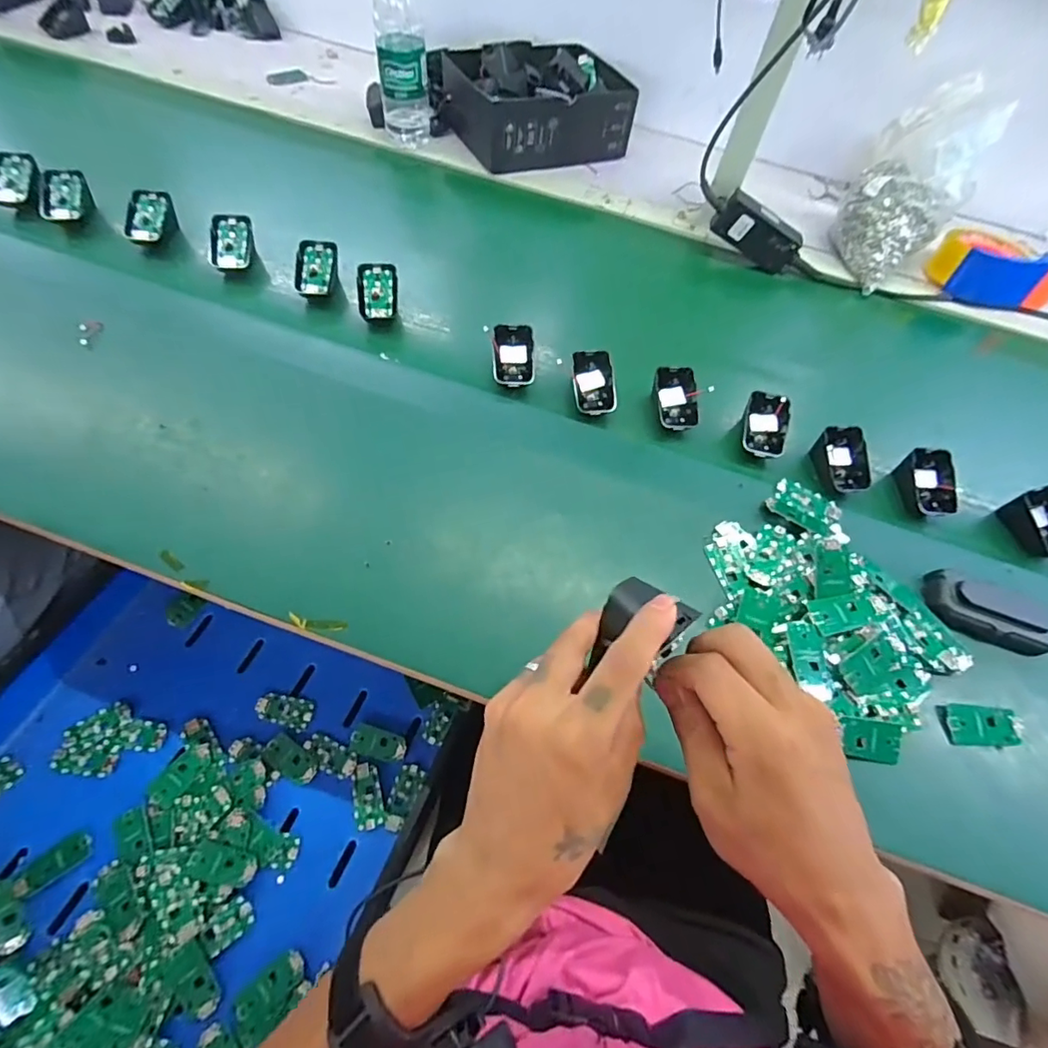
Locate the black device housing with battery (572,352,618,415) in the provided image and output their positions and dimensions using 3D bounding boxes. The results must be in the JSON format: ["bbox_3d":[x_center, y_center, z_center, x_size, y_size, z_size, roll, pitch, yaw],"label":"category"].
[{"bbox_3d":[0.075,-0.152,0.572,0.042,0.018,0.068,-8,90,8],"label":"black device housing with battery"}]

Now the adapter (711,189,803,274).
[{"bbox_3d":[0.311,-0.387,0.705,0.121,0.055,0.030,26,61,-17],"label":"adapter"}]

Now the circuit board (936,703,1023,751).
[{"bbox_3d":[0.383,0.169,0.444,0.069,0.011,0.032,4,59,-4],"label":"circuit board"}]

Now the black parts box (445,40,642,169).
[{"bbox_3d":[0.029,-0.640,0.809,0.263,0.088,0.178,-17,63,-15],"label":"black parts box"}]

